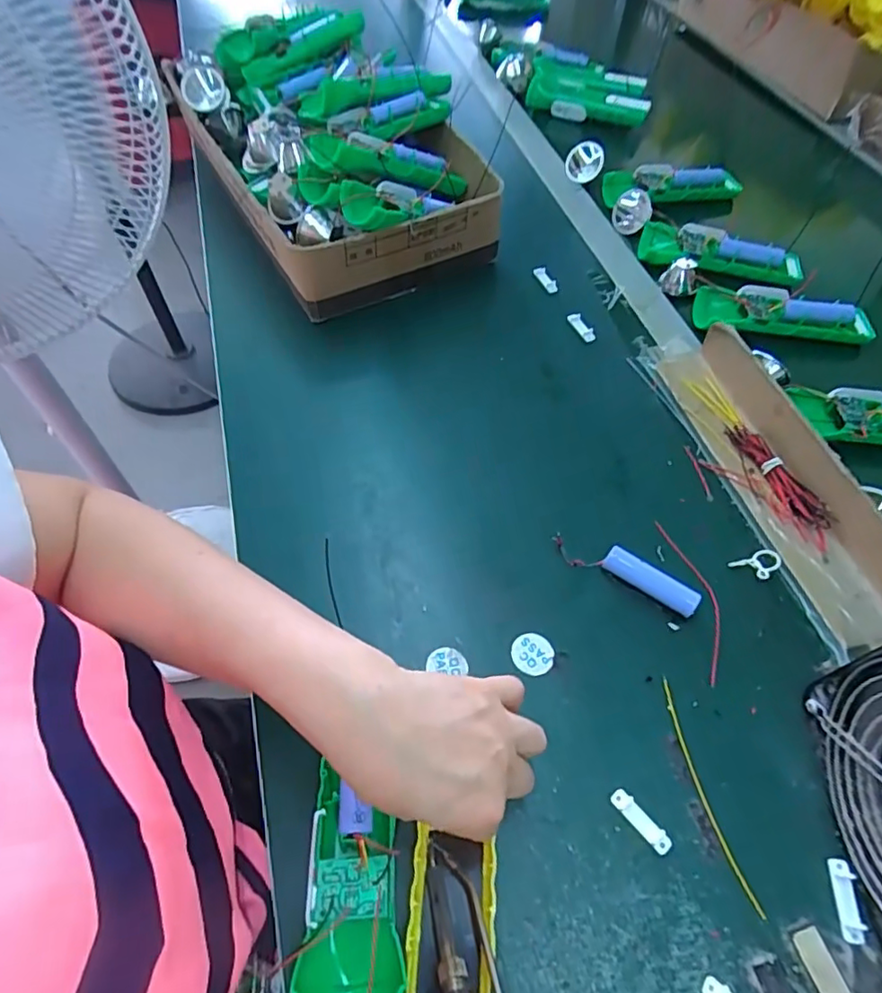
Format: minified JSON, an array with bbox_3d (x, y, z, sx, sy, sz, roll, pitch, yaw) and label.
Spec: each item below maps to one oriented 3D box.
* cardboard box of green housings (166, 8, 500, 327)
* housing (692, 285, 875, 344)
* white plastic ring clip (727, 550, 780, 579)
[{"bbox_3d":[-0.117,-0.373,0.606,0.236,0.098,0.374,-21,60,-16],"label":"cardboard box of green housings"},{"bbox_3d":[0.331,-0.177,0.558,0.162,0.023,0.044,8,56,2],"label":"housing"},{"bbox_3d":[0.227,0.050,0.418,0.037,0.004,0.020,-17,59,-13],"label":"white plastic ring clip"}]

